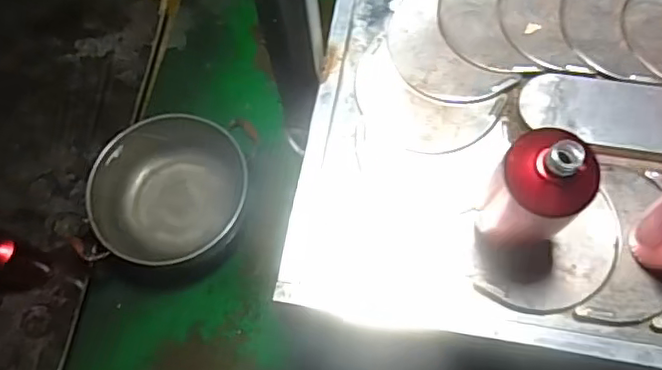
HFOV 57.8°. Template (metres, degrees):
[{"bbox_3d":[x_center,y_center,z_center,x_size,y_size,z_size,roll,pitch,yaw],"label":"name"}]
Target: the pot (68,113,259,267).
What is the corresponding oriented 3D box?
[{"bbox_3d":[-0.337,0.019,1.306,0.317,0.177,0.343,1,65,-1],"label":"pot"}]

